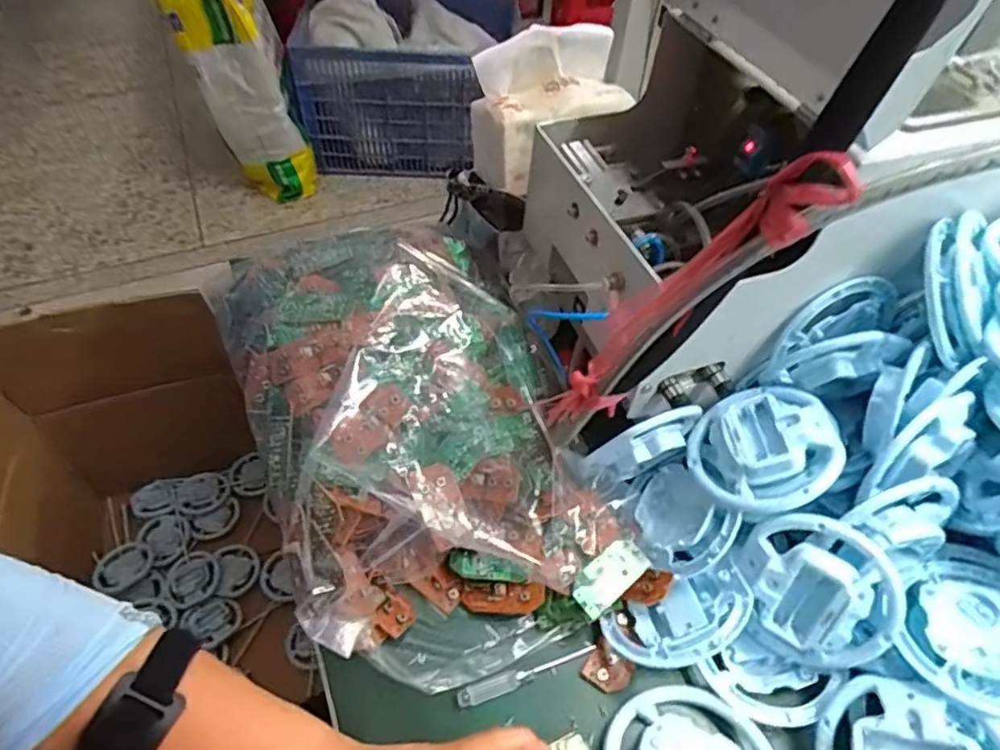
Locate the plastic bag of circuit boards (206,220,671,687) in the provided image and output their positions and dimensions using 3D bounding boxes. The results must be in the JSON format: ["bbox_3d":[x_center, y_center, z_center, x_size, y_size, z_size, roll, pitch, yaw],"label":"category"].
[{"bbox_3d":[-0.065,0.034,0.487,0.232,0.123,0.369,-18,54,-18],"label":"plastic bag of circuit boards"}]

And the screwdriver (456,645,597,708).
[{"bbox_3d":[0.019,0.205,0.429,0.099,0.006,0.012,-14,53,-15],"label":"screwdriver"}]

